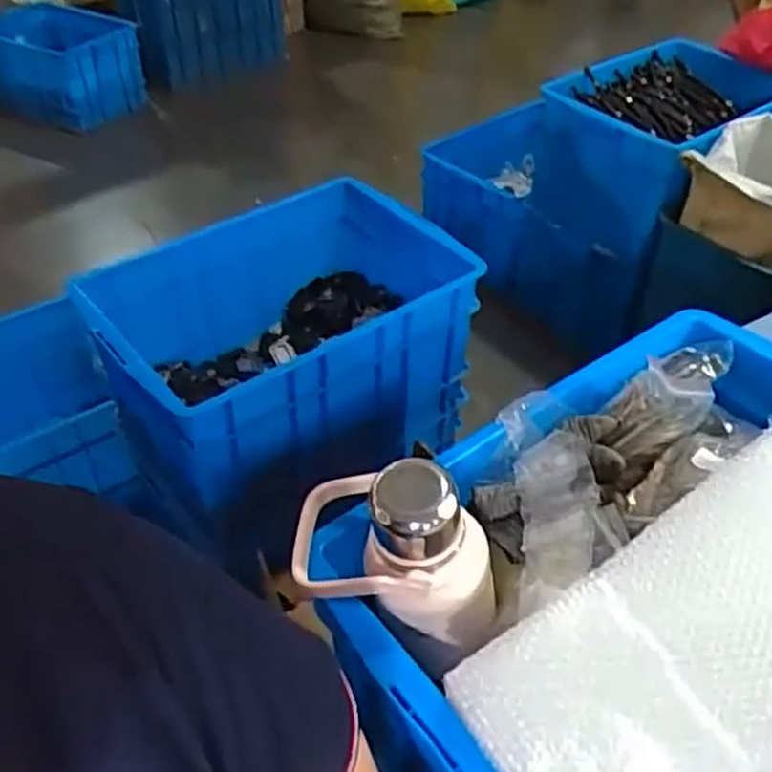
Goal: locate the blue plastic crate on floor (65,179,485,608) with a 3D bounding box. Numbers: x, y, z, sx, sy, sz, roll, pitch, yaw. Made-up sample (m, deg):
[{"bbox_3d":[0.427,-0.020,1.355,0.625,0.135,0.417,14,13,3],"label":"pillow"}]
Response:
[{"bbox_3d":[-0.173,-0.098,1.272,0.562,0.285,0.456,-26,49,-26],"label":"blue plastic crate on floor"}]

